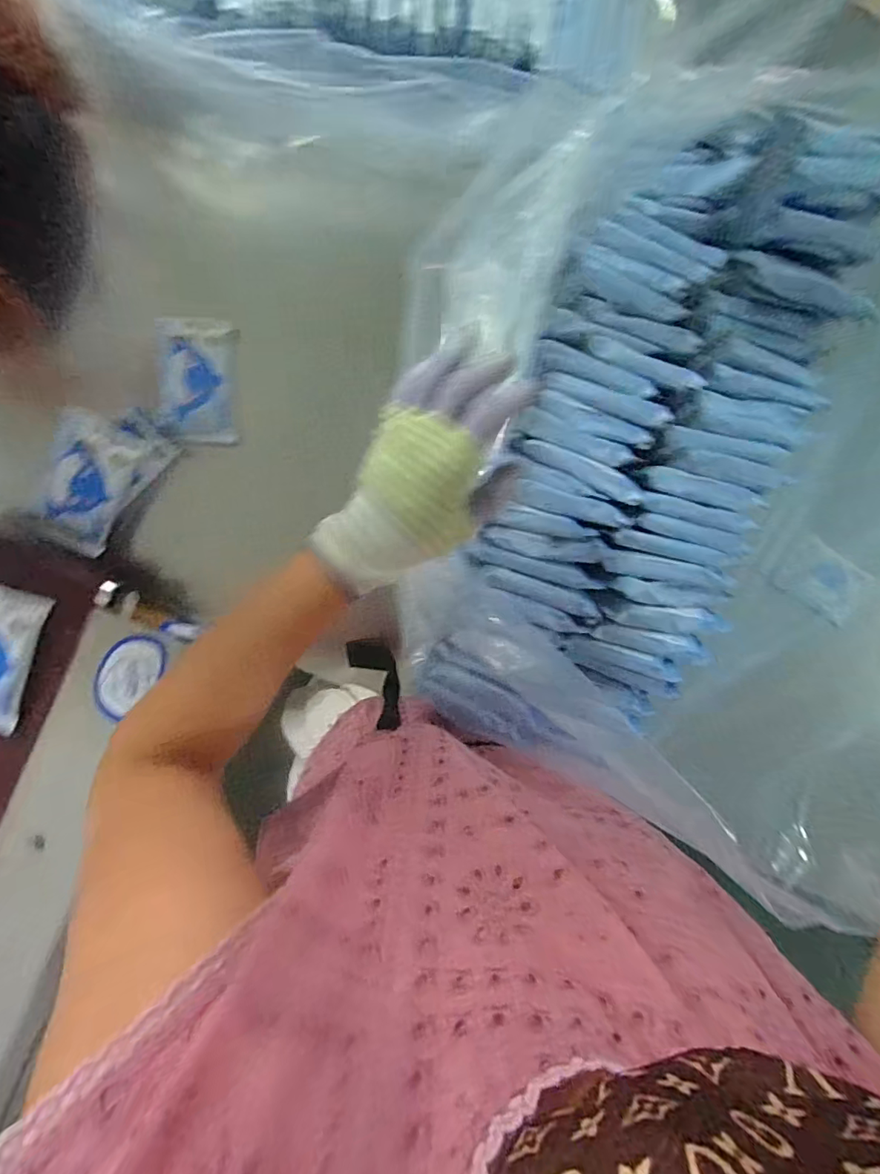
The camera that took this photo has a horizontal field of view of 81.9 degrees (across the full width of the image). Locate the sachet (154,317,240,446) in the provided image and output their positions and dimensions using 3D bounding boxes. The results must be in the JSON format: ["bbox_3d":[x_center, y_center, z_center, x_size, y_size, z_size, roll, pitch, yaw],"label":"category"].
[{"bbox_3d":[-0.286,-0.242,0.596,0.087,0.026,0.141,2,95,-9],"label":"sachet"}]

